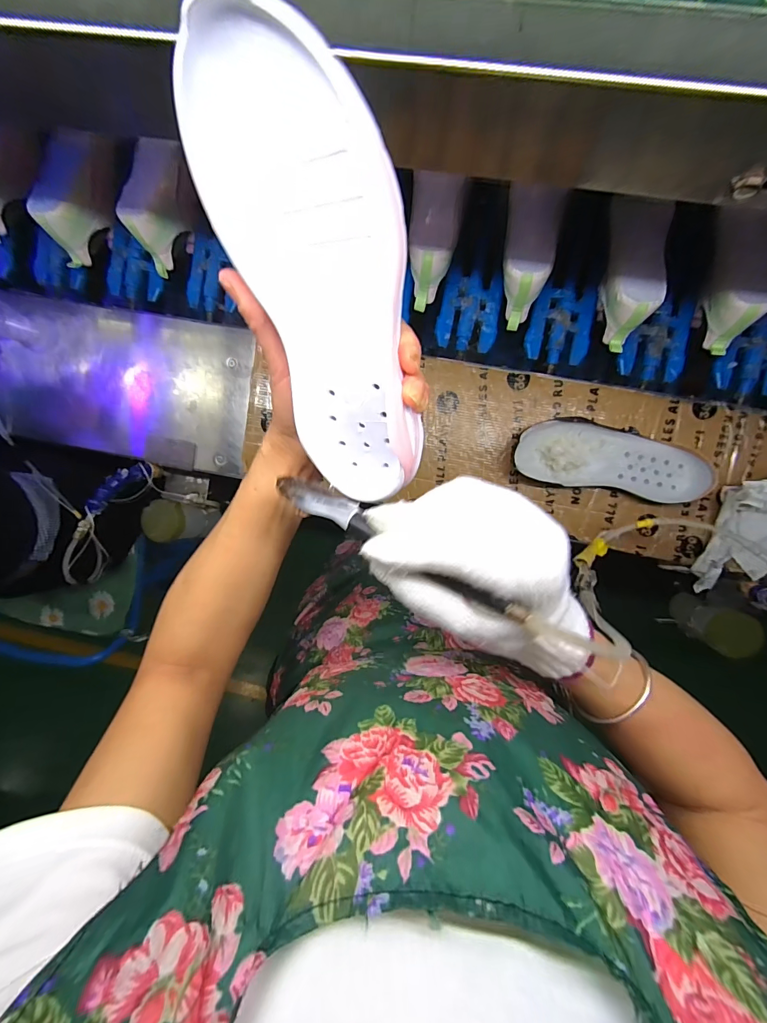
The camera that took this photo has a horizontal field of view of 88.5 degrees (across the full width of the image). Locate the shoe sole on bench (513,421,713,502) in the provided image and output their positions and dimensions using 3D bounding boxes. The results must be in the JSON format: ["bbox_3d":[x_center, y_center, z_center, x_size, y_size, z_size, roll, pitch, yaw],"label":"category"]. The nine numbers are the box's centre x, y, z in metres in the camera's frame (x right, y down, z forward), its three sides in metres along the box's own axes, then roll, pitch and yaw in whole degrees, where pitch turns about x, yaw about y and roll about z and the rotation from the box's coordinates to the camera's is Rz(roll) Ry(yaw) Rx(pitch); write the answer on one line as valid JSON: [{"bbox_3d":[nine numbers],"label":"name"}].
[{"bbox_3d":[0.320,-0.072,0.556,0.257,0.050,0.089,10,98,5],"label":"shoe sole on bench"}]

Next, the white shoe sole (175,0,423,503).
[{"bbox_3d":[-0.026,-0.098,0.214,0.082,0.034,0.227,-8,130,7],"label":"white shoe sole"}]

